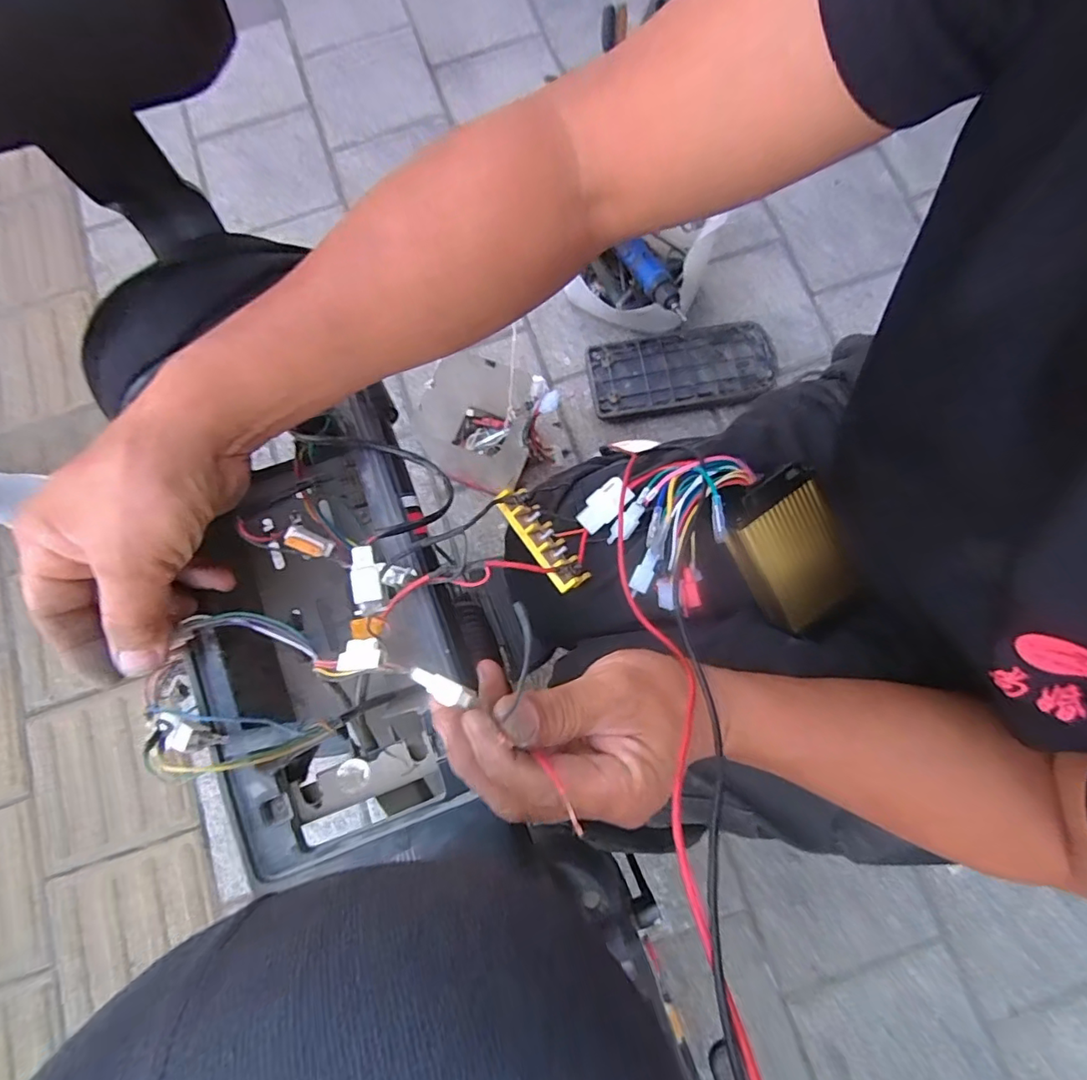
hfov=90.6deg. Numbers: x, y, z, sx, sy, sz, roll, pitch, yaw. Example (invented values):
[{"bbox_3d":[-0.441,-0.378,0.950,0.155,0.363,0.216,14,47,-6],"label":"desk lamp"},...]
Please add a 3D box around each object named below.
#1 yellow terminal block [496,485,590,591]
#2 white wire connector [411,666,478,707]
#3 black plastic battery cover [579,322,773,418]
[{"bbox_3d":[0.002,0.000,0.370,0.019,0.036,0.074,-29,85,32],"label":"yellow terminal block"},{"bbox_3d":[-0.049,0.070,0.255,0.036,0.004,0.010,15,79,26],"label":"white wire connector"},{"bbox_3d":[0.226,-0.279,0.882,0.304,0.033,0.136,-10,79,-1],"label":"black plastic battery cover"}]

